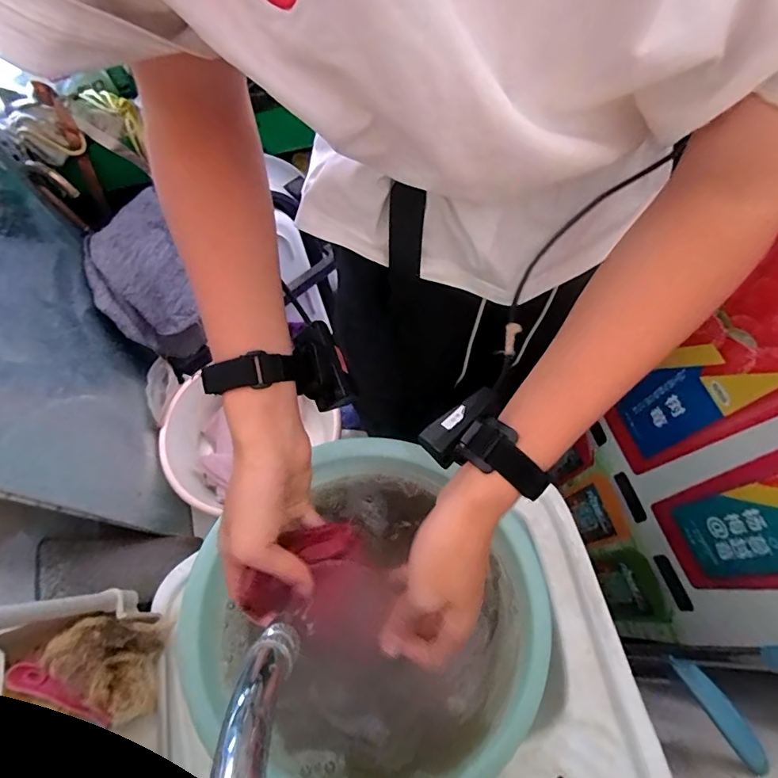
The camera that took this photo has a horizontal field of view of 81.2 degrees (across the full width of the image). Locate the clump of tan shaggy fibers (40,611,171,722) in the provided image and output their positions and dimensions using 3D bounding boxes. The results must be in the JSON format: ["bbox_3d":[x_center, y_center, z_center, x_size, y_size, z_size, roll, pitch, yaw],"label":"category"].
[{"bbox_3d":[-0.285,0.273,0.452,0.113,0.033,0.089,10,65,4],"label":"clump of tan shaggy fibers"}]

